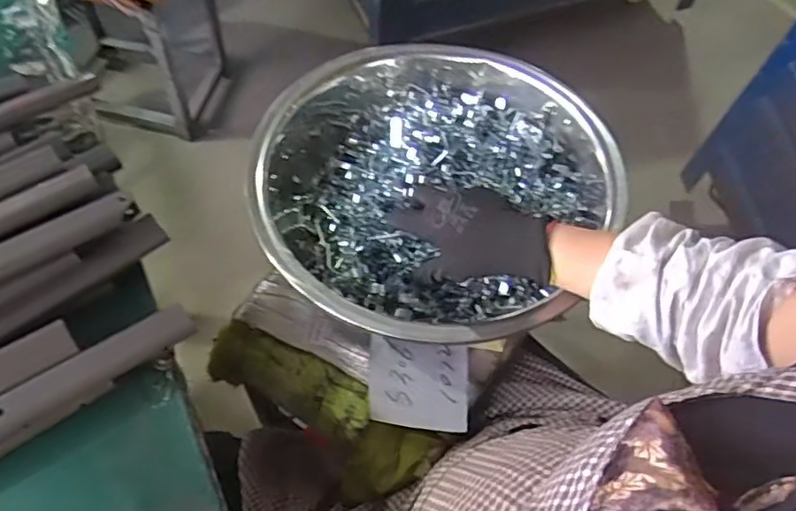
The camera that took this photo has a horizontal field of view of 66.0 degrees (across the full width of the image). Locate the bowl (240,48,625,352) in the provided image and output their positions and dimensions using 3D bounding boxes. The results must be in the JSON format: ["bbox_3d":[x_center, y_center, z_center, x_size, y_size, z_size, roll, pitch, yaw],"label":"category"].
[{"bbox_3d":[0.019,-0.083,0.677,0.375,0.098,0.387,-1,54,1],"label":"bowl"}]

